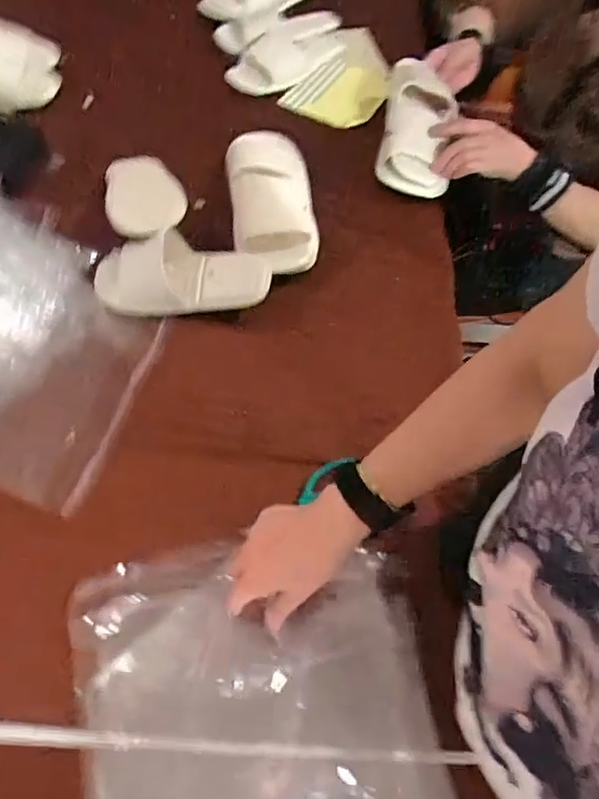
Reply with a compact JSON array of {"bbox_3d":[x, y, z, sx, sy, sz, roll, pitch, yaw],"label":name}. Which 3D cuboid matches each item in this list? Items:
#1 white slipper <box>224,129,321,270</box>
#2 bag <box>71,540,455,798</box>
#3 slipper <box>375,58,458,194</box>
[{"bbox_3d":[-0.041,-0.304,0.798,0.115,0.086,0.275,-3,61,-6],"label":"white slipper"},{"bbox_3d":[-0.033,0.321,0.454,0.308,0.054,0.396,-7,61,-8],"label":"bag"},{"bbox_3d":[0.184,-0.430,0.872,0.110,0.047,0.212,5,80,-1],"label":"slipper"}]

